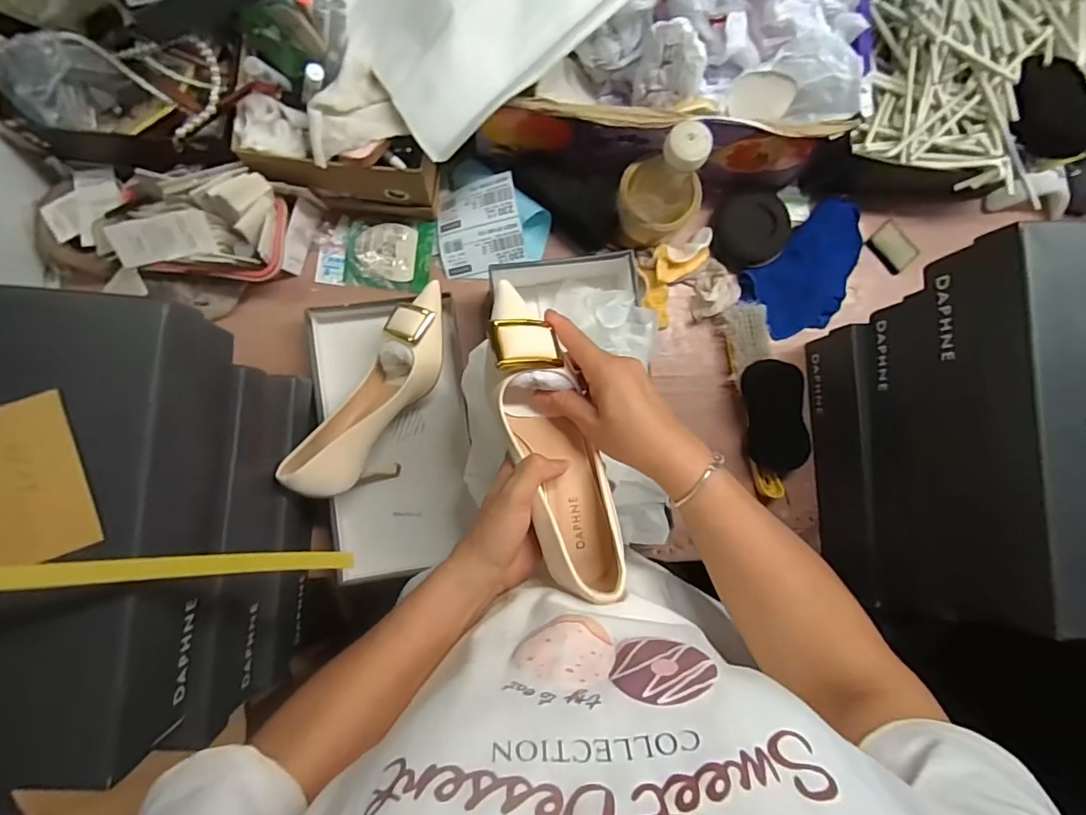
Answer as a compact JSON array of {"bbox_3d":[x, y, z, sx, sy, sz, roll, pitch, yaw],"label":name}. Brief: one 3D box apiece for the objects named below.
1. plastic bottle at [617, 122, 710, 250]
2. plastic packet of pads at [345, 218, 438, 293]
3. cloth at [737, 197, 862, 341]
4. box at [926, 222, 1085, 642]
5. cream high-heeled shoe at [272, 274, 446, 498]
[{"bbox_3d":[0.129,-0.228,0.554,0.091,0.164,0.071,28,85,-3],"label":"plastic bottle"},{"bbox_3d":[-0.181,-0.182,0.625,0.102,0.014,0.081,5,86,-5],"label":"plastic packet of pads"},{"bbox_3d":[0.339,-0.170,0.660,0.170,0.030,0.111,-41,91,-6],"label":"cloth"},{"bbox_3d":[0.424,0.016,0.424,0.166,0.092,0.298,-2,87,-5],"label":"box"},{"bbox_3d":[-0.165,-0.016,0.559,0.077,0.097,0.236,30,85,-3],"label":"cream high-heeled shoe"}]

